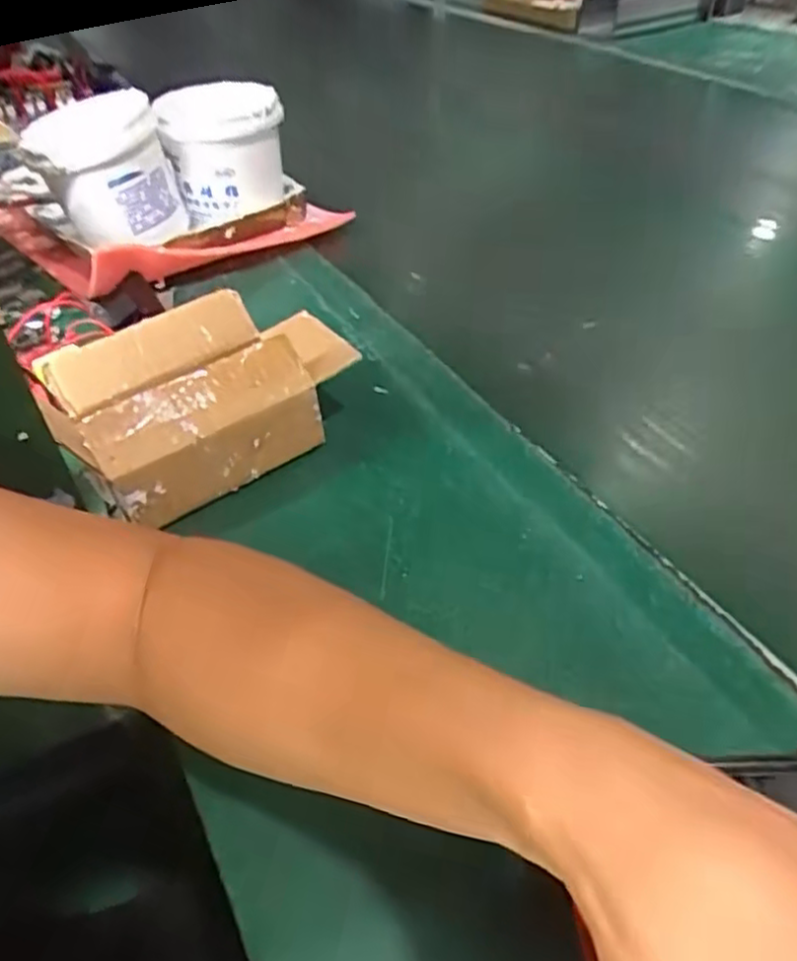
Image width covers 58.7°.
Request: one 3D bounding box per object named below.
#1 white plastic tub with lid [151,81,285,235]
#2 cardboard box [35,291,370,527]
[{"bbox_3d":[-0.173,-0.334,0.721,0.122,0.108,0.100,-6,42,-3],"label":"white plastic tub with lid"},{"bbox_3d":[-0.141,-0.058,0.497,0.185,0.081,0.136,-33,50,-28],"label":"cardboard box"}]

